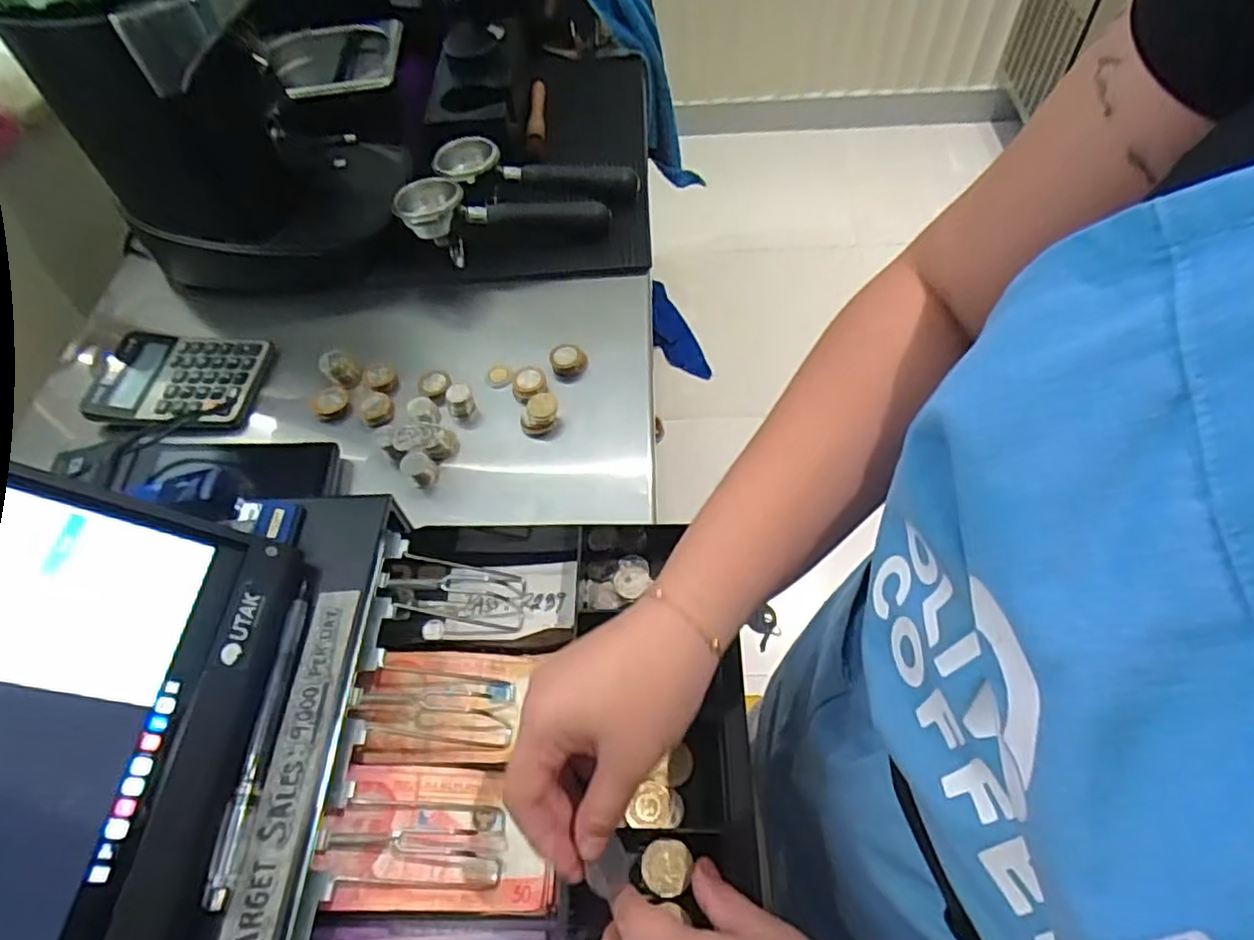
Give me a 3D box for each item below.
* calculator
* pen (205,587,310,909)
[{"bbox_3d":[-0.419,-0.085,0.647,0.149,0.035,0.107,-1,56,4],"label":"calculator"},{"bbox_3d":[-0.192,0.136,0.363,0.009,0.010,0.162,-2,55,3],"label":"pen"}]

